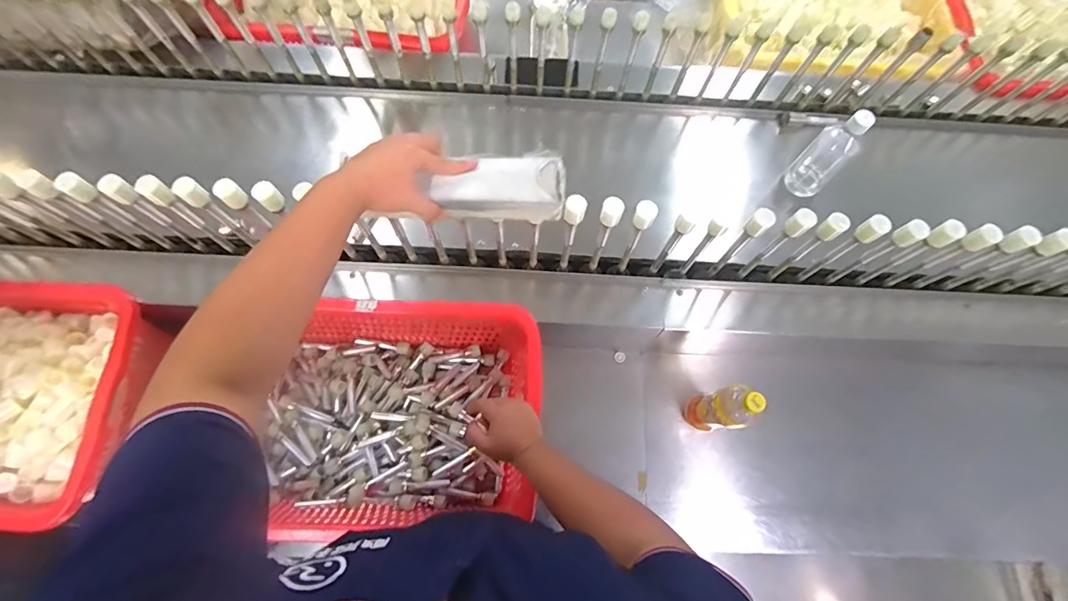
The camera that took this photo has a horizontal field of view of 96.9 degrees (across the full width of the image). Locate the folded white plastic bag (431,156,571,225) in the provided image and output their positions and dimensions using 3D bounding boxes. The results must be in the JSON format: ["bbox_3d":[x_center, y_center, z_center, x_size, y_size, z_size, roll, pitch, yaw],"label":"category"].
[{"bbox_3d":[-0.042,-0.132,0.566,0.154,0.037,0.069,-6,74,-5],"label":"folded white plastic bag"}]

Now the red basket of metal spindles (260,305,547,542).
[{"bbox_3d":[-0.226,0.177,0.776,0.455,0.151,0.316,1,74,-1],"label":"red basket of metal spindles"}]

